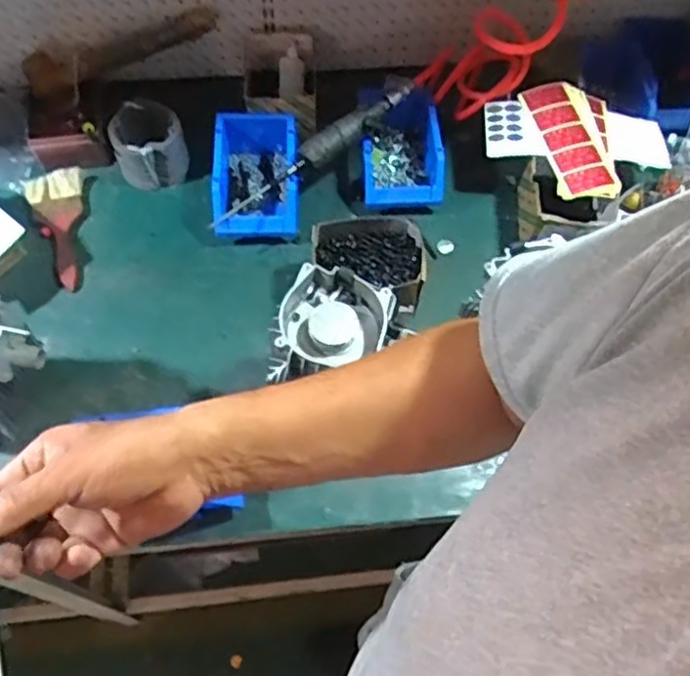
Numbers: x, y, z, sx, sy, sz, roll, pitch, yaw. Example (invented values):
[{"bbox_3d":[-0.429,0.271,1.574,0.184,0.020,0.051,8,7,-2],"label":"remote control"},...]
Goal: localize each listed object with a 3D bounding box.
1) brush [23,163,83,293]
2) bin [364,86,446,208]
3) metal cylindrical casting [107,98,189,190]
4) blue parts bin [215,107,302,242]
[{"bbox_3d":[-0.407,-0.161,0.976,0.078,0.024,0.197,-17,64,-11],"label":"brush"},{"bbox_3d":[0.088,-0.286,1.029,0.122,0.084,0.186,2,62,-1],"label":"bin"},{"bbox_3d":[-0.295,-0.292,1.021,0.102,0.082,0.100,1,62,-2],"label":"metal cylindrical casting"},{"bbox_3d":[-0.128,-0.233,1.002,0.128,0.082,0.188,-1,62,-3],"label":"blue parts bin"}]

